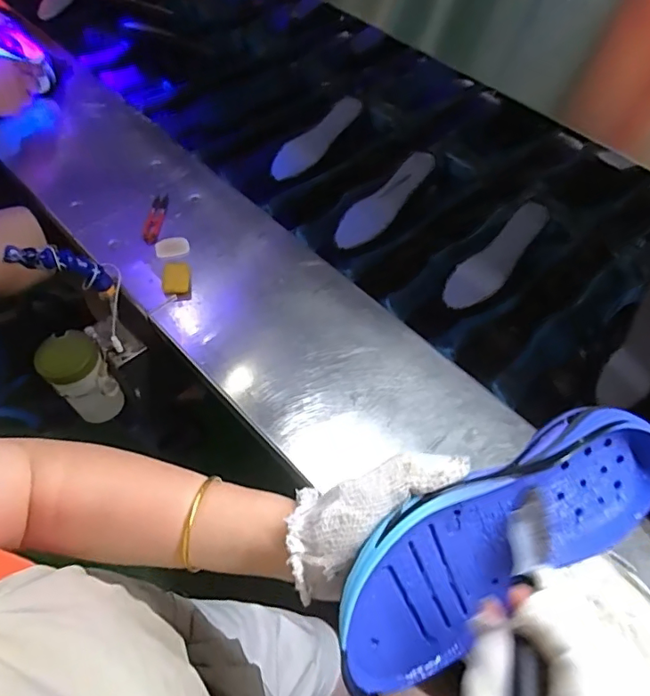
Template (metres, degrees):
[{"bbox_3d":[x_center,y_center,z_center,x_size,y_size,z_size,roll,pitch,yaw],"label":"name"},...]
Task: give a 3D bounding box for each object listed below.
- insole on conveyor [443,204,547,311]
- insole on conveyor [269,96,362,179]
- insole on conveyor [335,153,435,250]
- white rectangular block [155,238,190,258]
[{"bbox_3d":[0.252,-0.133,0.755,0.193,0.010,0.062,-46,67,-1],"label":"insole on conveyor"},{"bbox_3d":[-0.015,-0.368,0.906,0.194,0.011,0.055,-42,84,1],"label":"insole on conveyor"},{"bbox_3d":[0.095,-0.235,0.820,0.200,0.015,0.060,-44,66,-3],"label":"insole on conveyor"},{"bbox_3d":[-0.218,-0.145,0.734,0.046,0.009,0.033,-12,62,-14],"label":"white rectangular block"}]

